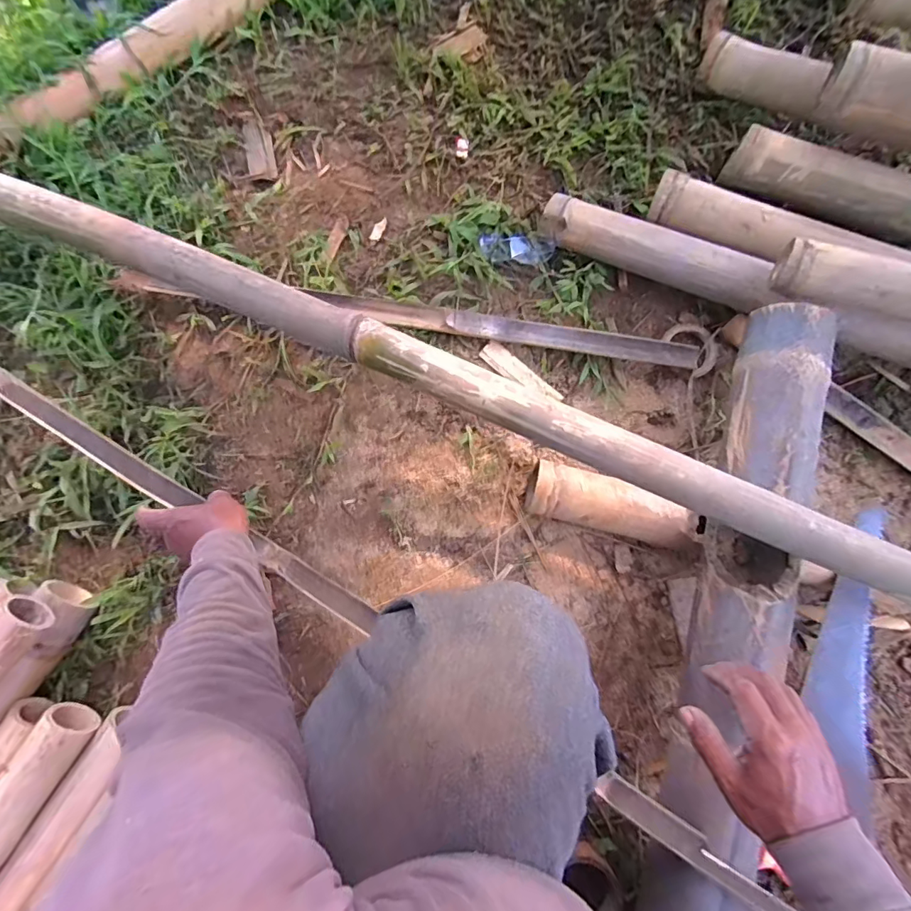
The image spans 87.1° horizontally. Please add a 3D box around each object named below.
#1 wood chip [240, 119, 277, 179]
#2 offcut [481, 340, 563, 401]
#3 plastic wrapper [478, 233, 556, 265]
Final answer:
[{"bbox_3d":[-0.312,-0.488,0.763,0.043,0.008,0.105,-13,77,-2],"label":"wood chip"},{"bbox_3d":[0.094,-0.115,0.687,0.128,0.009,0.034,40,90,2],"label":"offcut"},{"bbox_3d":[0.091,-0.310,0.715,0.107,0.024,0.044,2,77,1],"label":"plastic wrapper"}]

